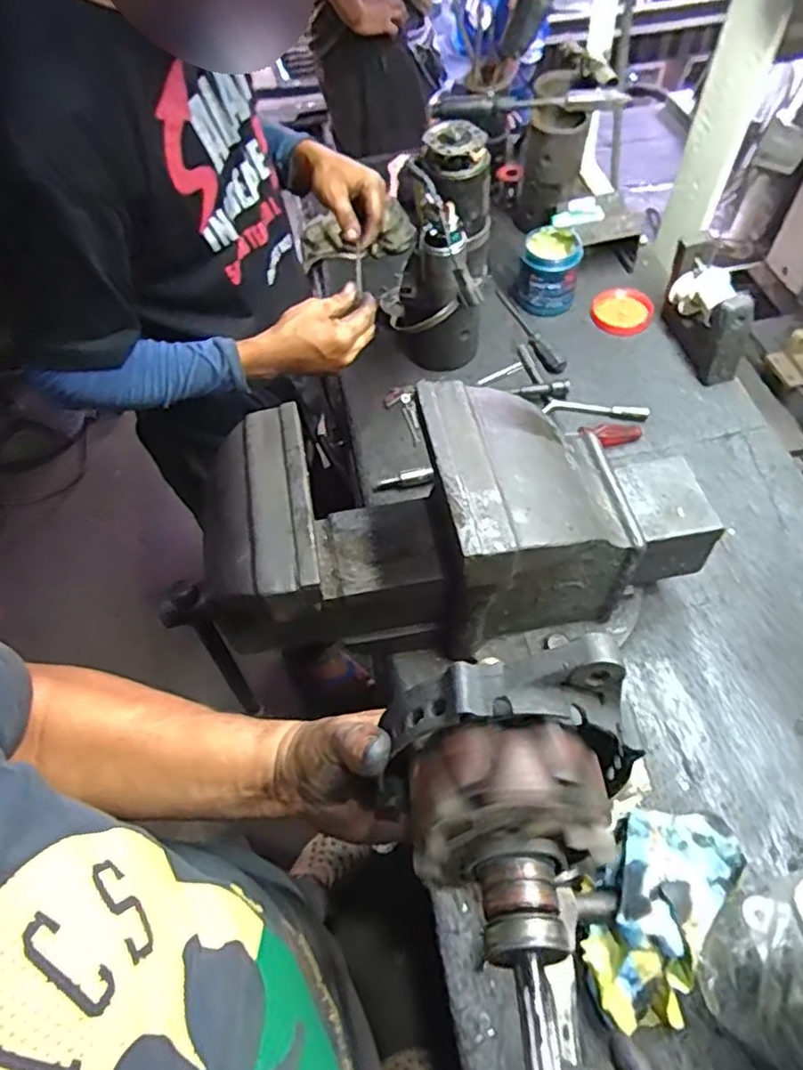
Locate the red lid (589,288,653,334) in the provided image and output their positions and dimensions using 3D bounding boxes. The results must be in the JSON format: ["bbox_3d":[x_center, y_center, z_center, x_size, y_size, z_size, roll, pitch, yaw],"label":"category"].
[{"bbox_3d":[0.350,-0.355,1.052,0.097,0.016,0.091,-1,57,2],"label":"red lid"}]

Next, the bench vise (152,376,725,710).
[{"bbox_3d":[0.041,-0.001,0.656,0.541,0.235,0.183,-10,58,-4],"label":"bench vise"}]

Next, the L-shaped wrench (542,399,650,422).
[{"bbox_3d":[0.278,-0.179,0.947,0.145,0.014,0.026,7,58,7],"label":"L-shaped wrench"}]

